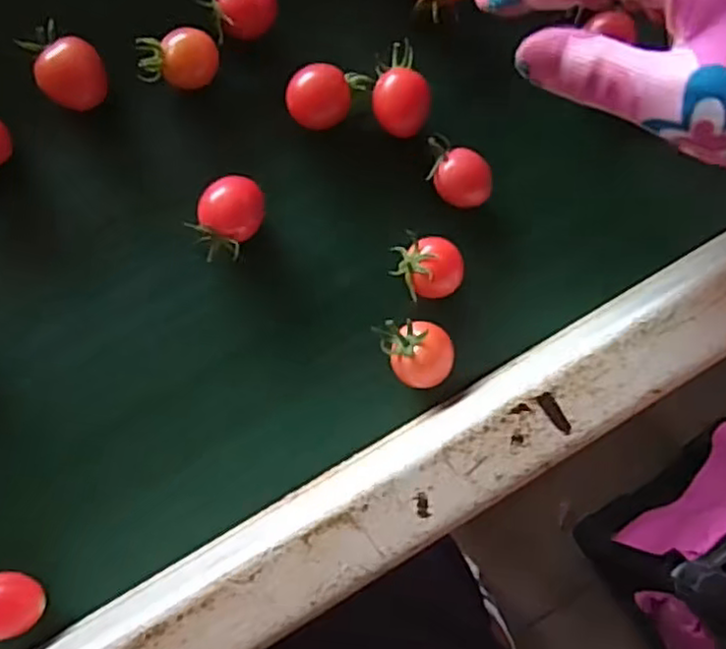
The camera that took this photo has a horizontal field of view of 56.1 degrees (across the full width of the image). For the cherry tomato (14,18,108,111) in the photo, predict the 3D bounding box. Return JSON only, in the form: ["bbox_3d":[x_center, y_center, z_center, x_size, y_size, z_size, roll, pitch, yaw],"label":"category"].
[{"bbox_3d":[-0.119,-0.104,0.281,0.025,0.034,0.033,-30,91,-8],"label":"cherry tomato"}]

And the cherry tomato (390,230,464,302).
[{"bbox_3d":[0.028,-0.024,0.295,0.029,0.019,0.027,5,86,-7],"label":"cherry tomato"}]

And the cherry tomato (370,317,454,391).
[{"bbox_3d":[0.022,0.011,0.292,0.026,0.027,0.033,-33,91,-8],"label":"cherry tomato"}]

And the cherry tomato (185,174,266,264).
[{"bbox_3d":[-0.057,-0.044,0.289,0.025,0.029,0.035,25,83,-5],"label":"cherry tomato"}]

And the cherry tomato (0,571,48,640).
[{"bbox_3d":[-0.140,0.109,0.271,0.027,0.024,0.026,1,86,-8],"label":"cherry tomato"}]

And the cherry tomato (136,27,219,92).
[{"bbox_3d":[-0.077,-0.111,0.290,0.030,0.026,0.023,5,86,-7],"label":"cherry tomato"}]

